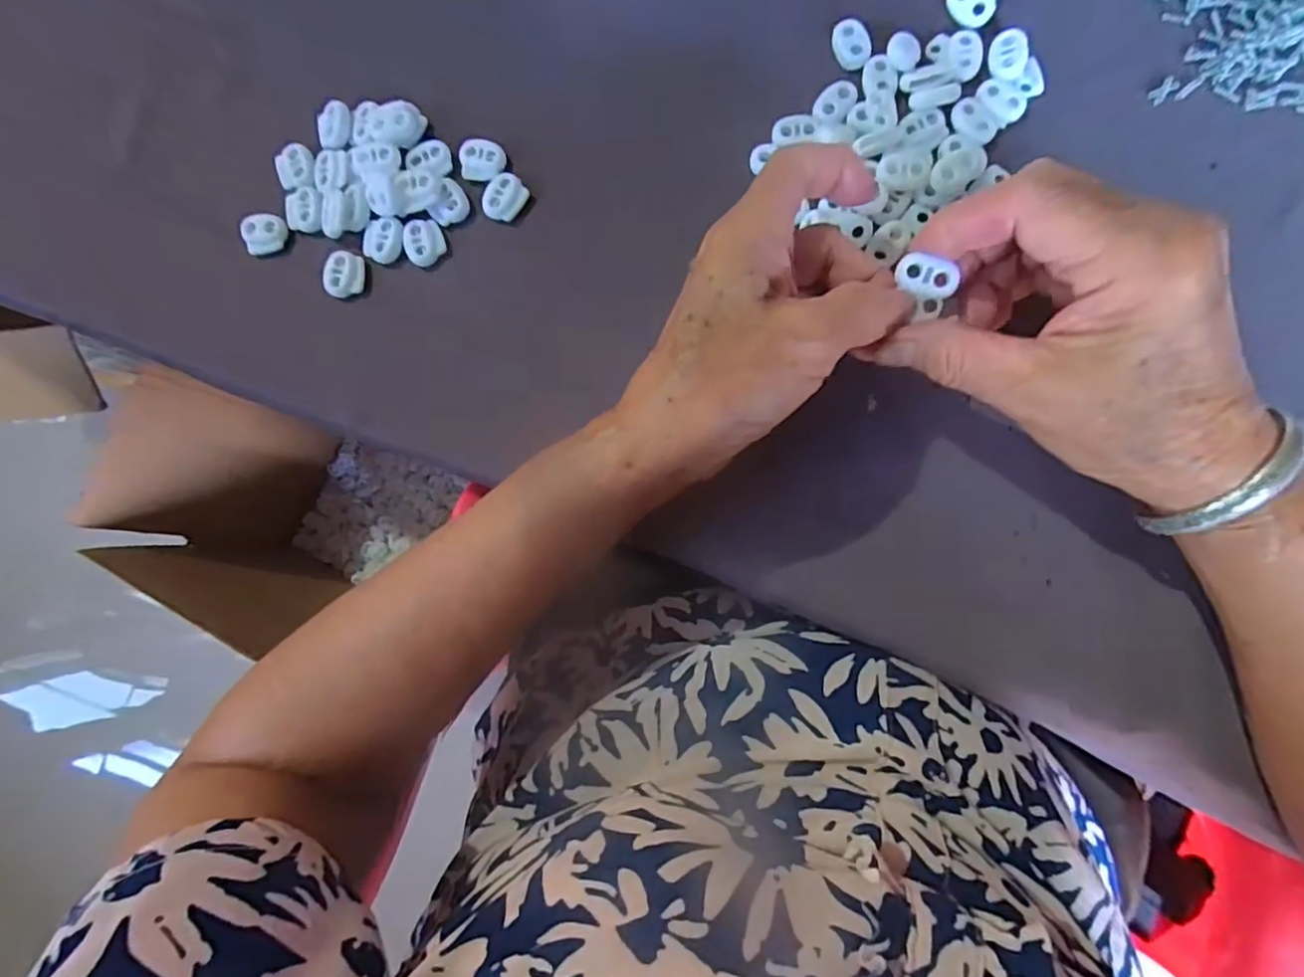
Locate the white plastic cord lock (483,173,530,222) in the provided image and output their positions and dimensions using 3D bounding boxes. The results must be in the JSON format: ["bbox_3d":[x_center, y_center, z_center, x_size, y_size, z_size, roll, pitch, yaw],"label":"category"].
[{"bbox_3d":[-0.071,-0.139,0.287,0.017,0.004,0.022,33,89,7],"label":"white plastic cord lock"}]

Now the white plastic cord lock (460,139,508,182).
[{"bbox_3d":[-0.083,-0.158,0.289,0.021,0.004,0.019,15,87,6],"label":"white plastic cord lock"}]

